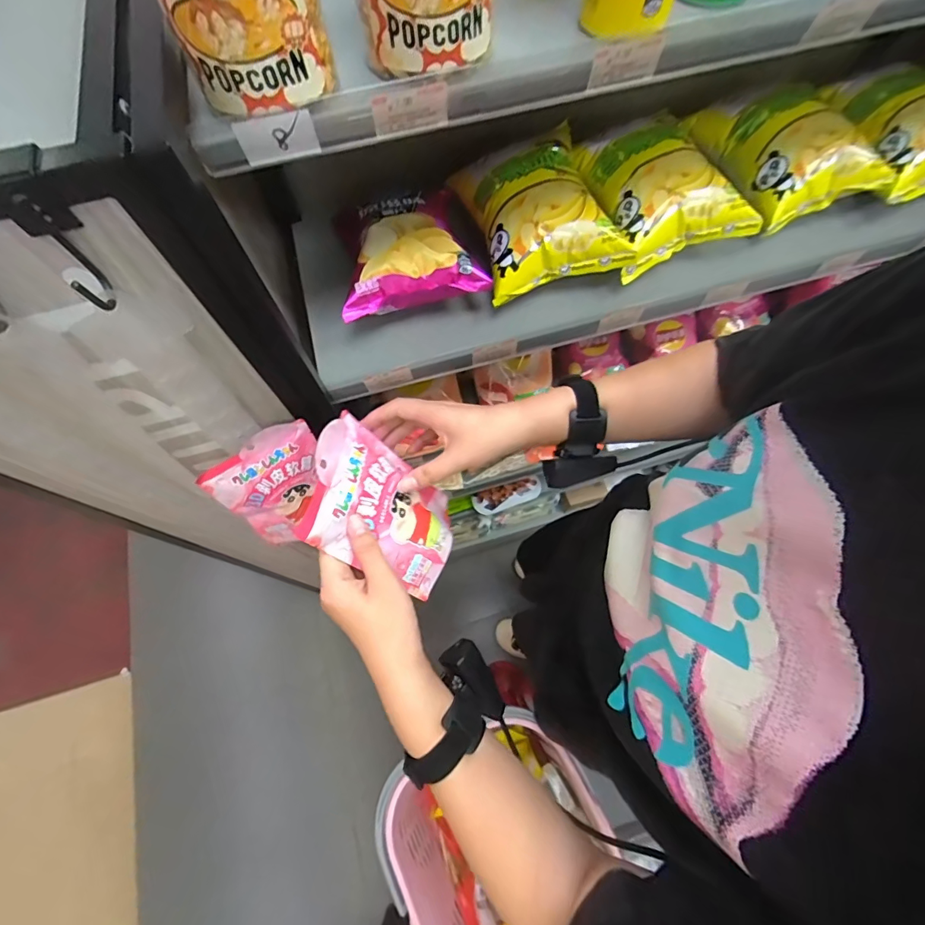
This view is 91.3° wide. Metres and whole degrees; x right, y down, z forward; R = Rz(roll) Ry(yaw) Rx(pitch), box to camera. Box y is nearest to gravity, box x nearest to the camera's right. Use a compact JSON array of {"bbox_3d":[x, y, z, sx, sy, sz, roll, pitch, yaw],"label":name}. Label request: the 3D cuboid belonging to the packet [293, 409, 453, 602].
[{"bbox_3d":[-0.072,0.041,0.423,0.021,0.166,0.120,-17,48,40],"label":"packet"}]

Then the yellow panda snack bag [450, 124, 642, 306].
[{"bbox_3d":[0.090,-0.302,0.536,0.152,0.065,0.187,-16,68,-4],"label":"yellow panda snack bag"}]

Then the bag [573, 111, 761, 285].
[{"bbox_3d":[0.244,-0.338,0.549,0.165,0.068,0.187,-15,68,-4],"label":"bag"}]

